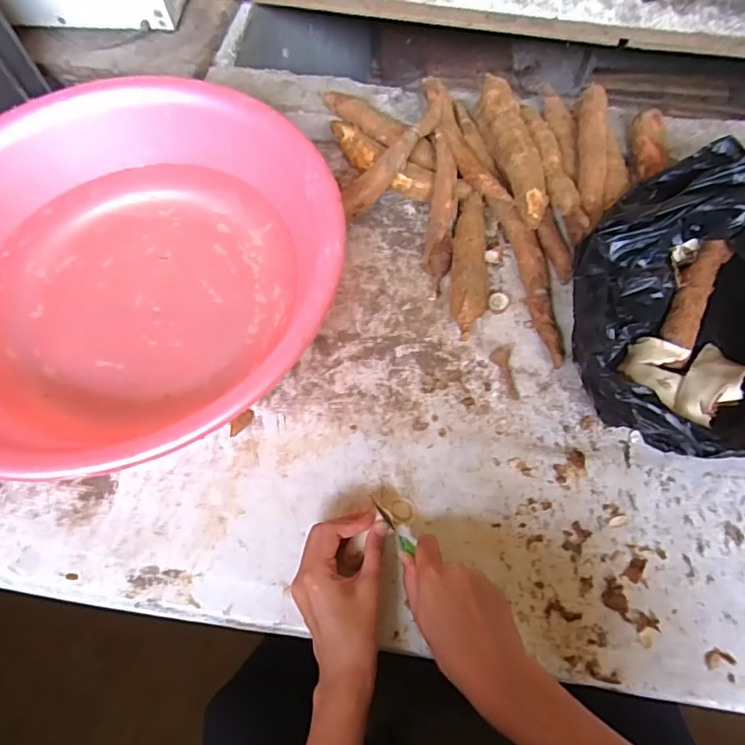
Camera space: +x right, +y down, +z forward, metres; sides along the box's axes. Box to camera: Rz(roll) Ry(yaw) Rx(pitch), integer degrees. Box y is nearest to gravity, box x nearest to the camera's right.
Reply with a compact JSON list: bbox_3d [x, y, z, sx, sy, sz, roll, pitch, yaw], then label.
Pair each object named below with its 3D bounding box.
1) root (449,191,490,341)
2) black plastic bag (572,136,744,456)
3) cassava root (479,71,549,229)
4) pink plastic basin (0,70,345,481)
[{"bbox_3d":[0.102,-0.116,0.550,0.038,0.035,0.163,5,67,5],"label":"root"},{"bbox_3d":[0.295,-0.068,0.477,0.211,0.100,0.283,29,71,14],"label":"black plastic bag"},{"bbox_3d":[0.157,-0.239,0.575,0.043,0.044,0.198,-10,66,-2],"label":"cassava root"},{"bbox_3d":[-0.235,-0.096,0.506,0.405,0.112,0.391,-1,66,2],"label":"pink plastic basin"}]

